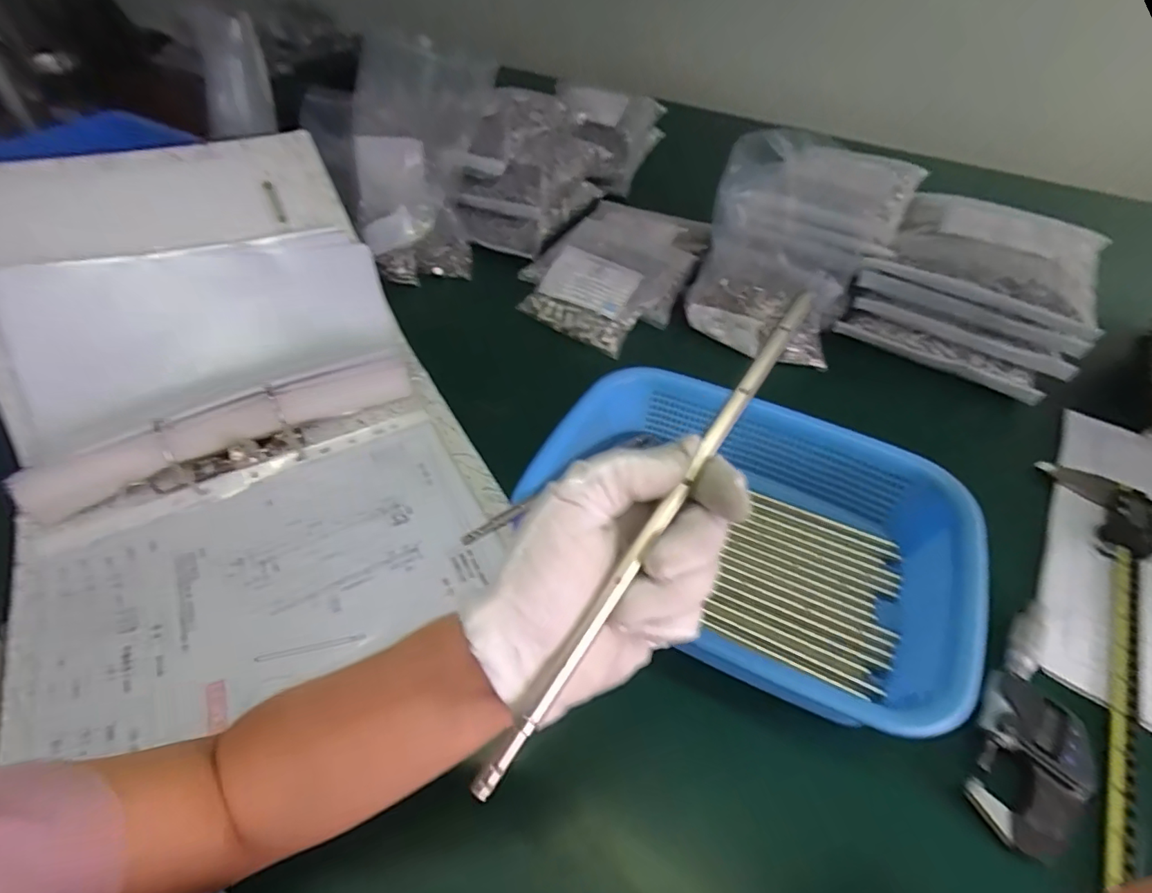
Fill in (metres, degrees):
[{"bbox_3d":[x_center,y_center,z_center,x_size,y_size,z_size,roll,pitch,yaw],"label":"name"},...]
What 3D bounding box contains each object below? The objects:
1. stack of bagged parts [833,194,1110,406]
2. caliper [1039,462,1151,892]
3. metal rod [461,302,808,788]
[{"bbox_3d":[0.412,-0.167,0.555,0.192,0.108,0.168,27,55,21],"label":"stack of bagged parts"},{"bbox_3d":[0.378,0.130,0.366,0.073,0.013,0.306,21,53,17],"label":"caliper"},{"bbox_3d":[0.034,0.025,0.202,0.006,0.007,0.228,30,75,24],"label":"metal rod"}]

